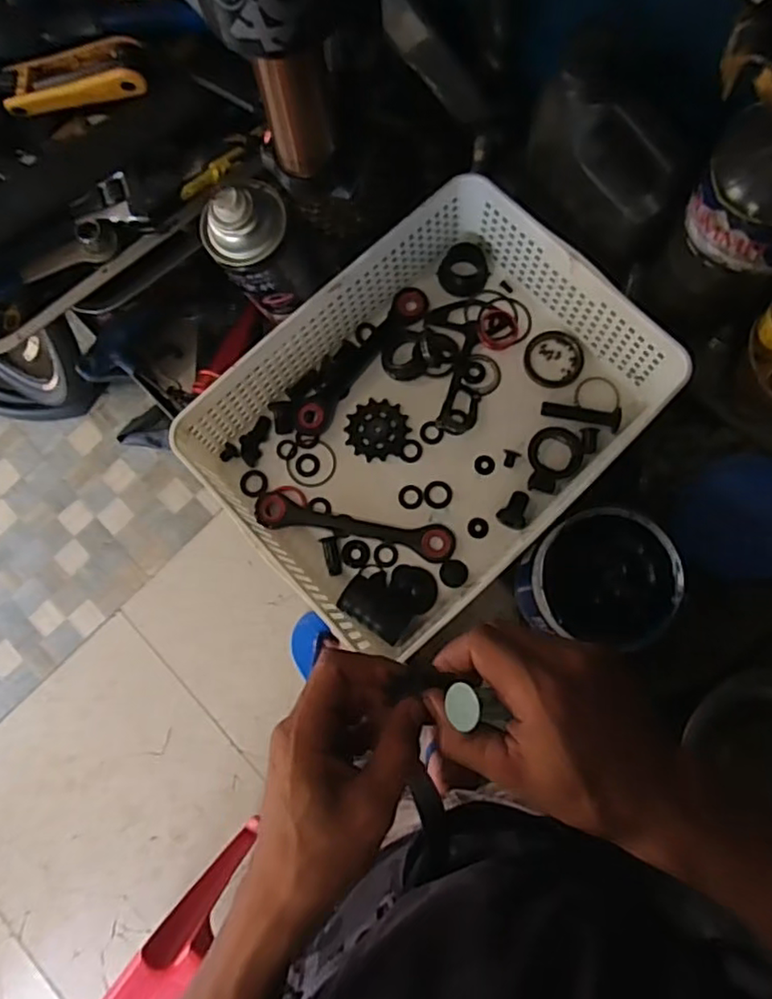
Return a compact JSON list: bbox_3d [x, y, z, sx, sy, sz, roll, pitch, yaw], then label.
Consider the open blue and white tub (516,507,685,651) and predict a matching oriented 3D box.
[{"bbox_3d":[0.162,0.061,0.491,0.101,0.078,0.096,-1,81,4],"label":"open blue and white tub"}]

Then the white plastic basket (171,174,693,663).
[{"bbox_3d":[0.035,-0.067,0.514,0.326,0.081,0.246,-44,82,-4],"label":"white plastic basket"}]

